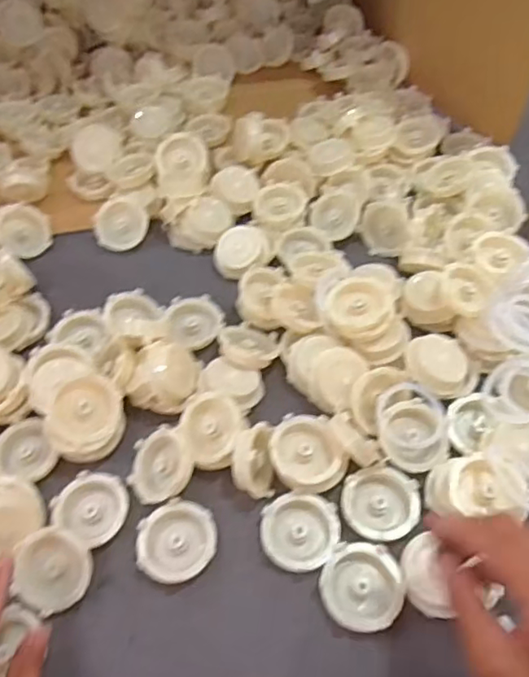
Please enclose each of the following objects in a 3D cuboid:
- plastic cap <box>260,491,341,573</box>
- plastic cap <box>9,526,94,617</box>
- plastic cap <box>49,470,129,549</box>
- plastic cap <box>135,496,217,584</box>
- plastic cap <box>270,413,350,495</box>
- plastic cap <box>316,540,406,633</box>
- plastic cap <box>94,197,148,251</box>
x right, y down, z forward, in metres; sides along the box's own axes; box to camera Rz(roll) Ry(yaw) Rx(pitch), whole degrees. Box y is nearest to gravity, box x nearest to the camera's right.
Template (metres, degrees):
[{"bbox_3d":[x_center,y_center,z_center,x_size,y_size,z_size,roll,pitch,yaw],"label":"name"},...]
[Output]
[{"bbox_3d":[0.028,0.149,0.440,0.060,0.012,0.055,-1,56,2],"label":"plastic cap"},{"bbox_3d":[-0.157,0.172,0.421,0.056,0.021,0.056,23,73,12],"label":"plastic cap"},{"bbox_3d":[-0.138,0.134,0.457,0.058,0.011,0.050,22,60,17],"label":"plastic cap"},{"bbox_3d":[-0.067,0.156,0.439,0.059,0.016,0.057,-1,56,2],"label":"plastic cap"},{"bbox_3d":[0.035,0.094,0.466,0.056,0.014,0.065,-29,76,-13],"label":"plastic cap"},{"bbox_3d":[0.071,0.181,0.417,0.059,0.013,0.057,-1,56,2],"label":"plastic cap"},{"bbox_3d":[-0.158,-0.126,0.628,0.060,0.015,0.056,0,94,7],"label":"plastic cap"}]

